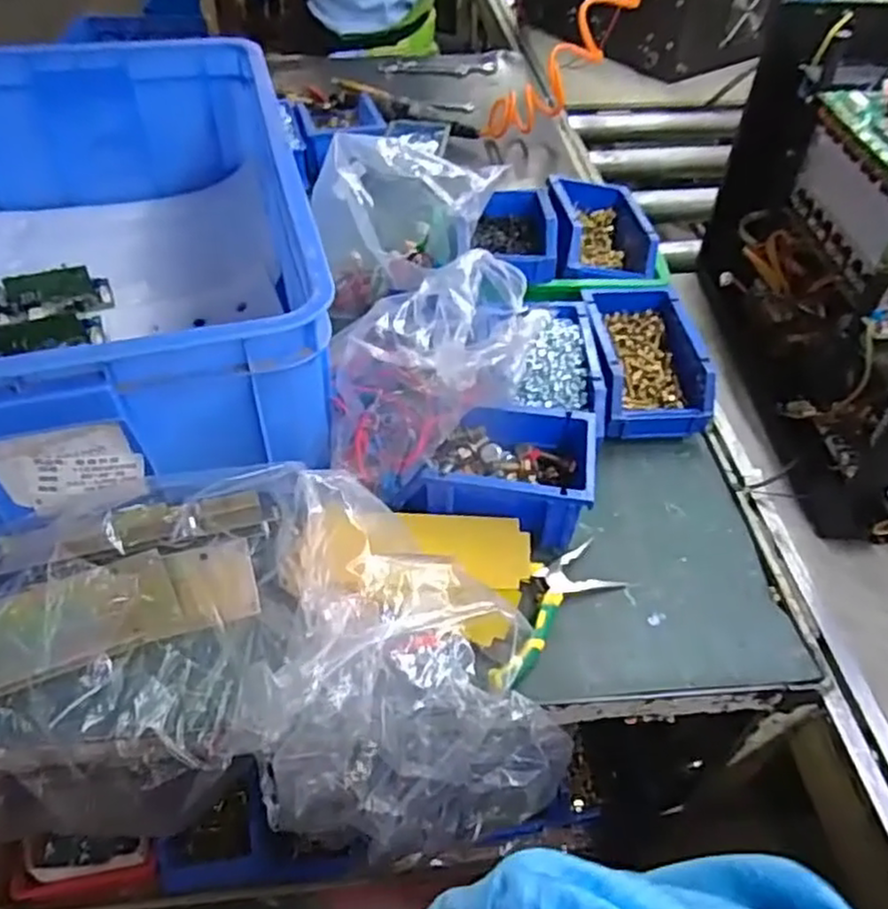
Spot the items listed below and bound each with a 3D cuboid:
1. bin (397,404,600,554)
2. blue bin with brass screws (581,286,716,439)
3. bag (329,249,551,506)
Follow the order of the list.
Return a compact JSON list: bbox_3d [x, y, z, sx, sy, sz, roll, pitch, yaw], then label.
[{"bbox_3d":[0.052,0.017,0.606,0.149,0.073,0.121,10,48,9],"label":"bin"},{"bbox_3d":[0.197,-0.092,0.715,0.100,0.081,0.170,-4,47,-4],"label":"blue bin with brass screws"},{"bbox_3d":[-0.008,-0.073,0.603,0.187,0.124,0.164,-8,48,-8],"label":"bag"}]

